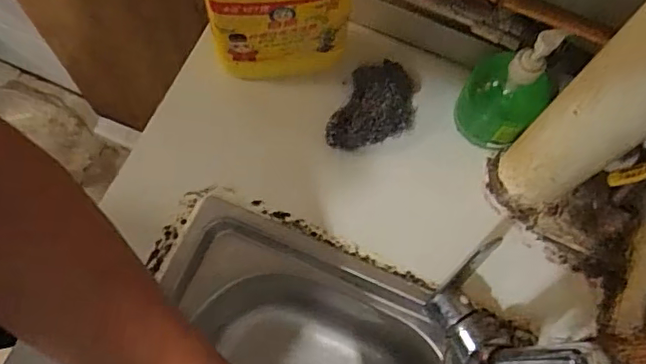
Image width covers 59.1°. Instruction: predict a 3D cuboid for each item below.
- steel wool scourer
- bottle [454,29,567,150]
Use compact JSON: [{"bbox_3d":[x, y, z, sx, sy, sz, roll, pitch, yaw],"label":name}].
[{"bbox_3d":[0.060,-0.080,0.631,0.079,0.045,0.115,23,72,5],"label":"steel wool scourer"},{"bbox_3d":[0.188,-0.098,0.577,0.073,0.170,0.067,35,73,9],"label":"bottle"}]

